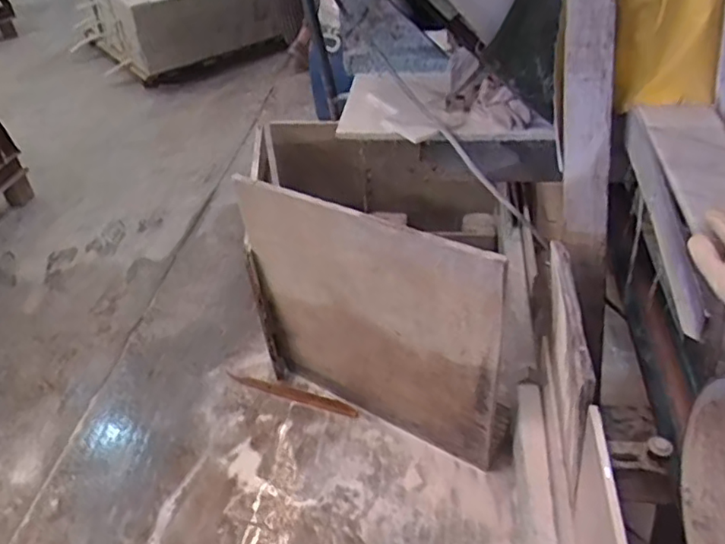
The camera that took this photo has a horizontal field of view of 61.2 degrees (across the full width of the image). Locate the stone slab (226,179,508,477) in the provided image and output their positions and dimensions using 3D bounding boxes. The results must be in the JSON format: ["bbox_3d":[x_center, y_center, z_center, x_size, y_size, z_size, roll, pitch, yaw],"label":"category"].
[{"bbox_3d":[0.014,0.117,1.223,0.542,0.652,0.024,19,44,25],"label":"stone slab"}]

